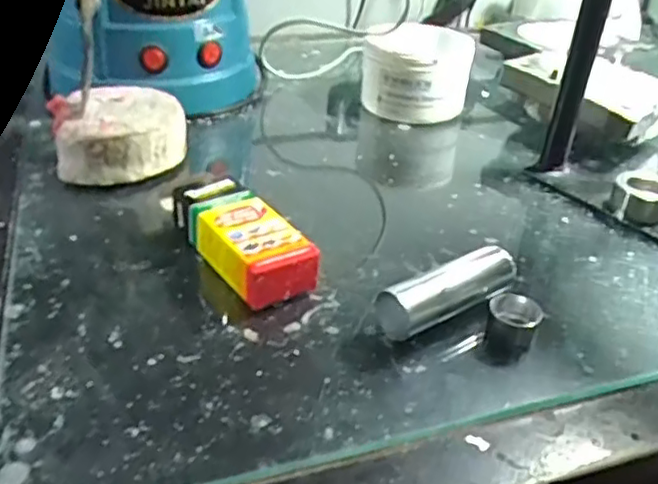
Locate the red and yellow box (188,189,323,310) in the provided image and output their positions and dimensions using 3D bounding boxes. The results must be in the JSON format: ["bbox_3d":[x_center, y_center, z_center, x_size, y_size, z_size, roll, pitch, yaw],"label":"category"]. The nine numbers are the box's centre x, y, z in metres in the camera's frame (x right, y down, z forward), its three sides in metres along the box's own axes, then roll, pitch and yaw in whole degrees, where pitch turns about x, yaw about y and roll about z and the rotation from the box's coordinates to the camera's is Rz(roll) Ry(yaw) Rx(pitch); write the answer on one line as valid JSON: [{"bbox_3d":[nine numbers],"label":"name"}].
[{"bbox_3d":[-0.043,0.002,0.350,0.039,0.027,0.078,-18,39,-30],"label":"red and yellow box"}]

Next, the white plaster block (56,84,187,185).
[{"bbox_3d":[-0.140,-0.076,0.447,0.077,0.041,0.092,0,33,-5],"label":"white plaster block"}]

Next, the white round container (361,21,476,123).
[{"bbox_3d":[0.076,-0.150,0.552,0.088,0.064,0.090,2,33,-1],"label":"white round container"}]

